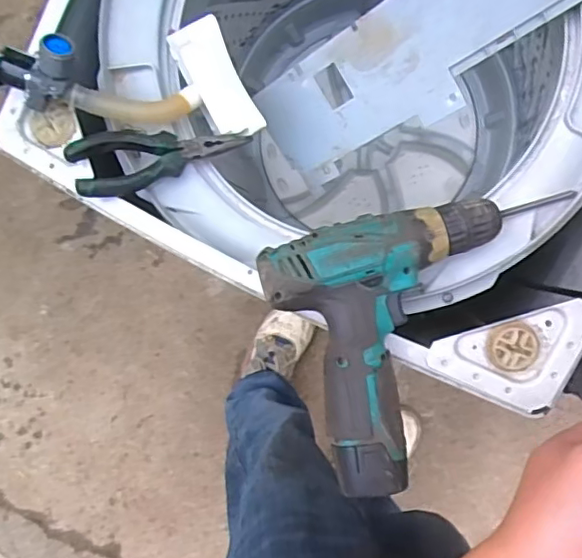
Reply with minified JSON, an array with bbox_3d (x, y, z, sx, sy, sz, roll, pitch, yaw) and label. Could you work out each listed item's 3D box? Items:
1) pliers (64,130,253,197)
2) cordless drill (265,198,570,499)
[{"bbox_3d":[-0.109,-0.107,0.494,0.152,0.022,0.056,-17,87,-25],"label":"pliers"},{"bbox_3d":[0.108,0.033,0.436,0.213,0.063,0.187,-20,87,2],"label":"cordless drill"}]

